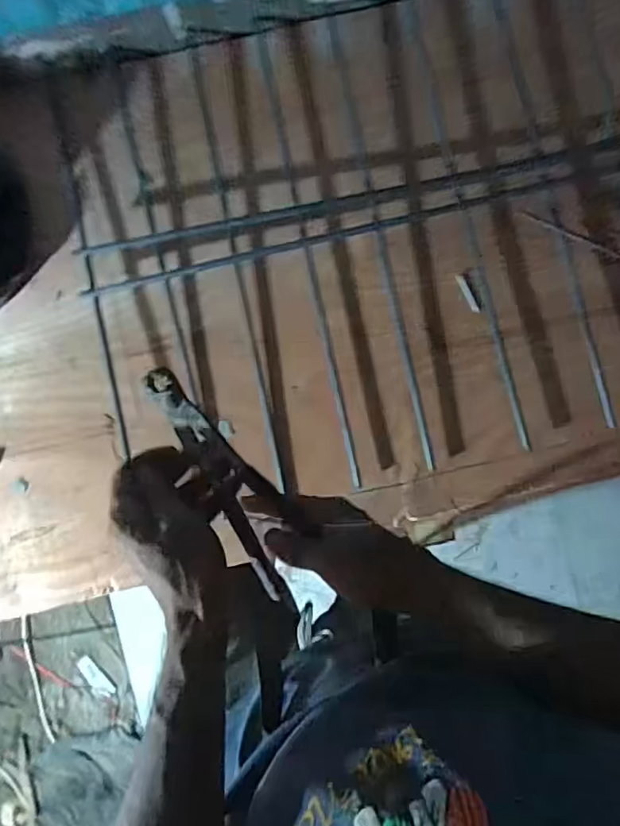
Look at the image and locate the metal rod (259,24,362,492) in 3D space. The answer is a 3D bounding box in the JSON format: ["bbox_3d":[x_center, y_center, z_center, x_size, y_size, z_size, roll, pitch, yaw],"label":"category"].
[{"bbox_3d":[-0.002,-0.199,0.641,0.012,0.012,0.582,-12,90,-1],"label":"metal rod"}]

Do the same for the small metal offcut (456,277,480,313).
[{"bbox_3d":[0.198,-0.149,0.655,0.009,0.004,0.053,-26,90,-1],"label":"small metal offcut"}]

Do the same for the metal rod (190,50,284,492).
[{"bbox_3d":[-0.089,-0.177,0.648,0.011,0.012,0.548,-12,90,-1],"label":"metal rod"}]

